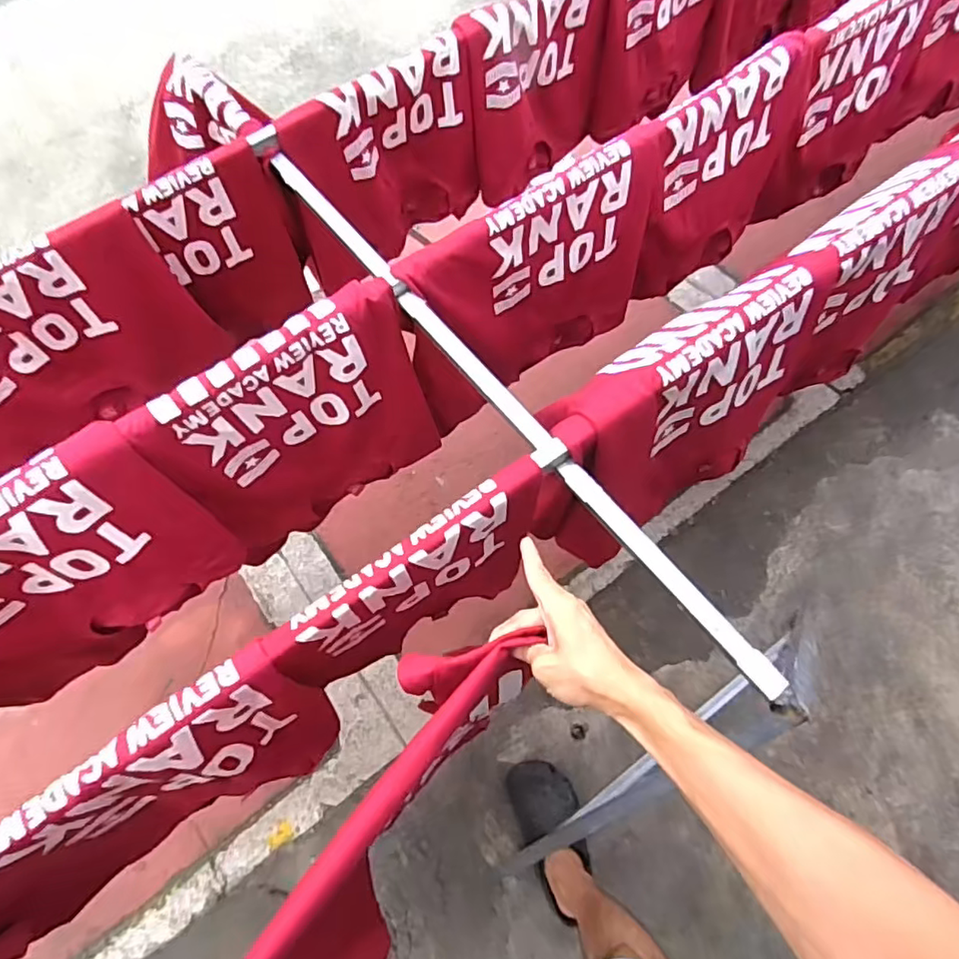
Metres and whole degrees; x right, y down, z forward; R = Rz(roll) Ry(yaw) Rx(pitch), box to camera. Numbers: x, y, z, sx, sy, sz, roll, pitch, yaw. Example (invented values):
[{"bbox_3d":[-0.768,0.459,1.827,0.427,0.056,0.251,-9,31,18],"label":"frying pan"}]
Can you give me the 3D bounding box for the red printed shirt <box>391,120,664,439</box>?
[{"bbox_3d":[0.087,-0.284,0.915,0.432,0.330,0.088,-34,75,-12],"label":"red printed shirt"}]

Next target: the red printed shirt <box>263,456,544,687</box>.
[{"bbox_3d":[-0.057,0.126,0.716,0.296,0.317,0.042,-34,75,-12],"label":"red printed shirt"}]

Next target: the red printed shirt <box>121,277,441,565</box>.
[{"bbox_3d":[-0.237,-0.064,0.847,0.341,0.365,0.092,-31,75,-11],"label":"red printed shirt"}]

